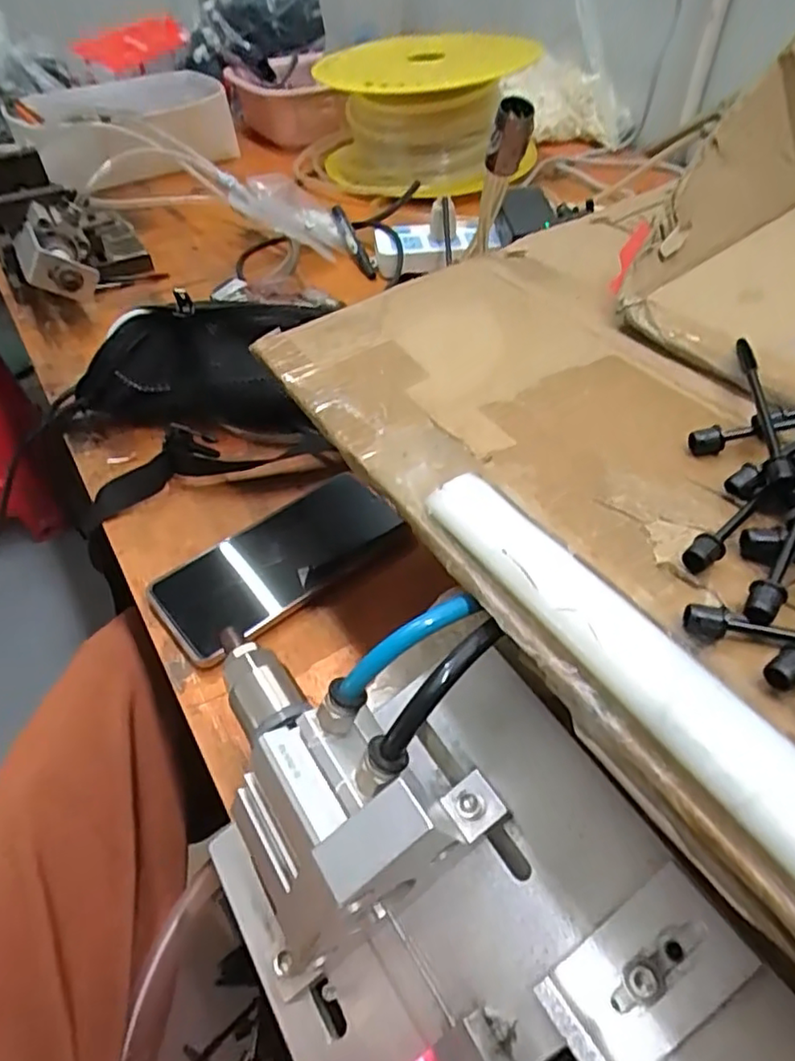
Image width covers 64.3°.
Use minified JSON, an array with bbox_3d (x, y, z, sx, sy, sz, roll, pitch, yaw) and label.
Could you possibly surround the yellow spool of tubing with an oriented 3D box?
[{"bbox_3d":[0.031,-0.531,0.816,0.251,0.138,0.266,0,46,0],"label":"yellow spool of tubing"}]

